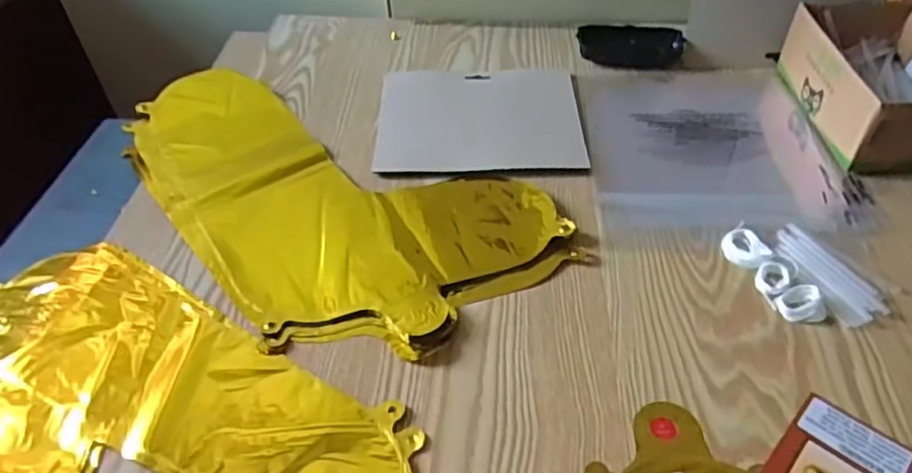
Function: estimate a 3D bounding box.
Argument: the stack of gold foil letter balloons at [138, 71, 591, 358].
[{"bbox_3d":[-0.118,-0.054,0.565,0.234,0.016,0.407,-29,50,-25],"label":"stack of gold foil letter balloons"}]

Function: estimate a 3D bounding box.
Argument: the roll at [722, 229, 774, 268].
[{"bbox_3d":[0.218,0.009,0.488,0.030,0.007,0.038,-11,44,-9],"label":"roll"}]

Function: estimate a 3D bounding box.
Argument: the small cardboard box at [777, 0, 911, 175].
[{"bbox_3d":[0.397,-0.148,0.598,0.132,0.067,0.206,0,44,3],"label":"small cardboard box"}]

